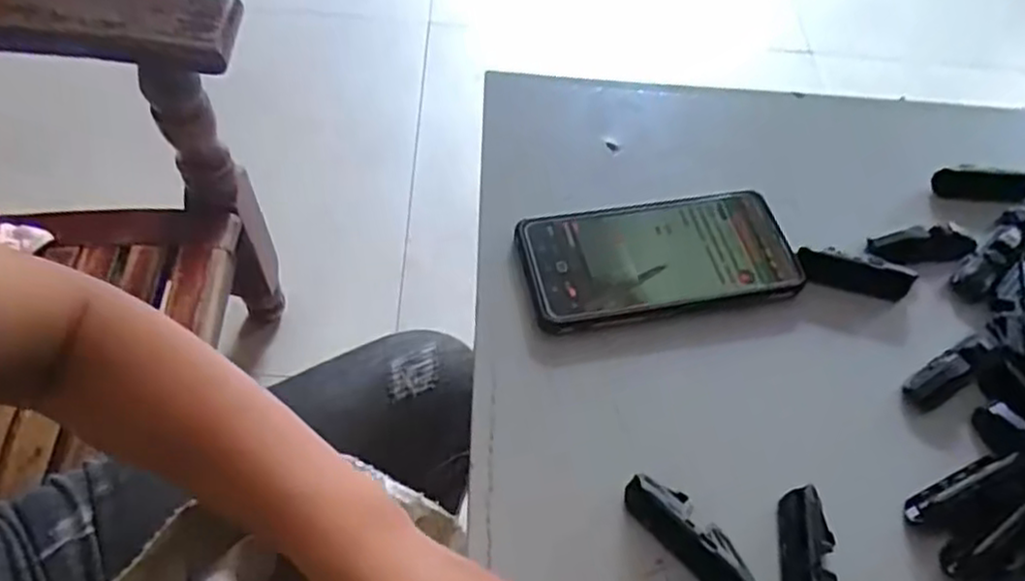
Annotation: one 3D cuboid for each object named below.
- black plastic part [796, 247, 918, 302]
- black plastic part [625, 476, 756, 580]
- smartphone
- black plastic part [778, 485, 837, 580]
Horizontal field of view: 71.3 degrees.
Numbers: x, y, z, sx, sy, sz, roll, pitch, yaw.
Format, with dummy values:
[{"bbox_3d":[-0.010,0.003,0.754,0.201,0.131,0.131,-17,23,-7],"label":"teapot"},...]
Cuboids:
[{"bbox_3d":[0.214,-0.010,0.444,0.072,0.016,0.021,12,56,2],"label":"black plastic part"},{"bbox_3d":[0.087,0.120,0.352,0.023,0.023,0.071,-36,67,-26],"label":"black plastic part"},{"bbox_3d":[0.091,-0.020,0.437,0.168,0.008,0.078,-9,64,-10],"label":"smartphone"},{"bbox_3d":[0.145,0.133,0.348,0.024,0.016,0.072,11,56,1],"label":"black plastic part"}]

